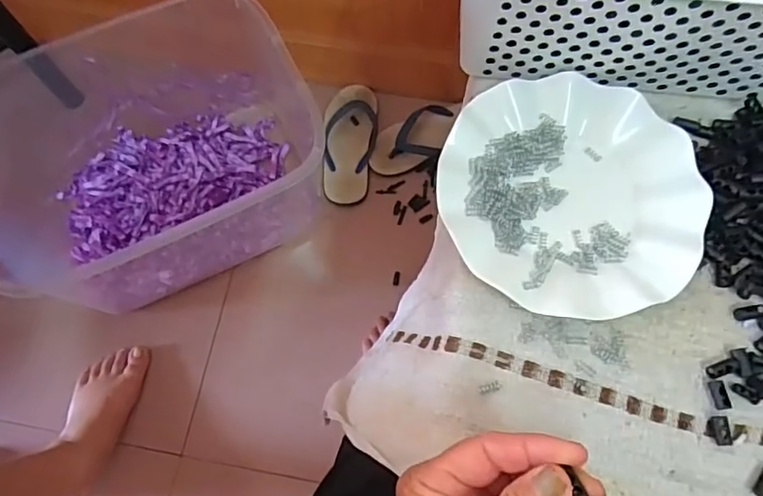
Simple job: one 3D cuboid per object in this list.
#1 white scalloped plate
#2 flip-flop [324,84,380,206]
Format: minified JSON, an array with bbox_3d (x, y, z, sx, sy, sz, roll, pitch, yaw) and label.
[{"bbox_3d":[0.136,-0.040,0.386,0.181,0.021,0.179,0,72,0],"label":"white scalloped plate"},{"bbox_3d":[-0.054,-0.190,0.970,0.097,0.036,0.234,-1,72,0],"label":"flip-flop"}]

